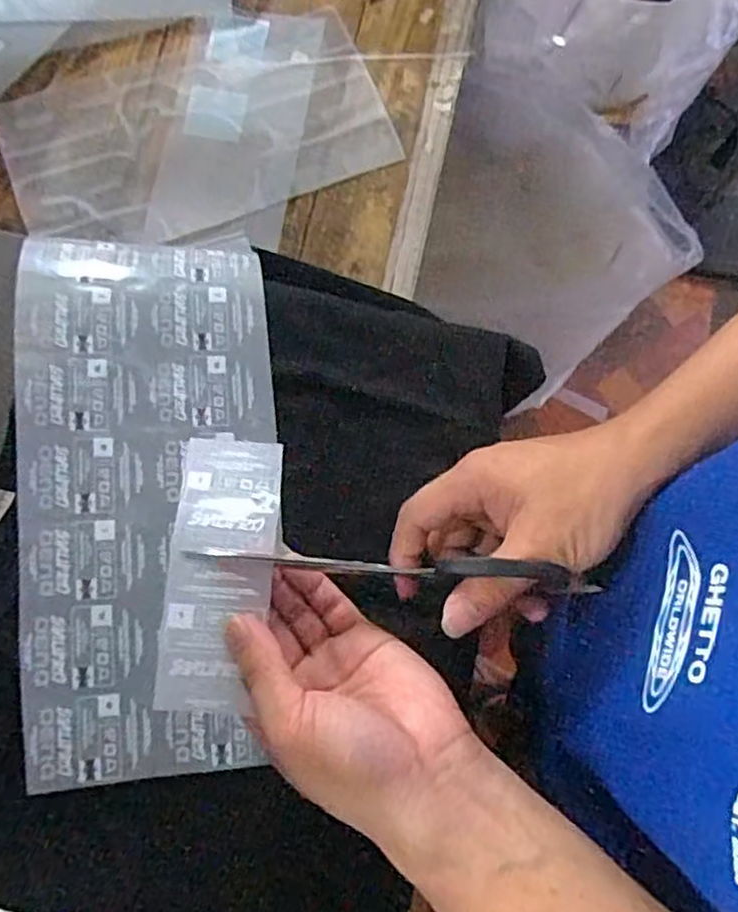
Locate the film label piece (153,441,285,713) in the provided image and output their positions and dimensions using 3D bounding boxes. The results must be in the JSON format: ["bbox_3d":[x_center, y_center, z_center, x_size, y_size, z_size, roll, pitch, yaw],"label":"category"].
[{"bbox_3d":[-0.073,0.051,0.347,0.050,0.020,0.137,6,66,0],"label":"film label piece"}]

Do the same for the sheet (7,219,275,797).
[{"bbox_3d":[-0.132,0.012,0.422,0.145,0.031,0.332,-5,76,-3],"label":"sheet"}]

